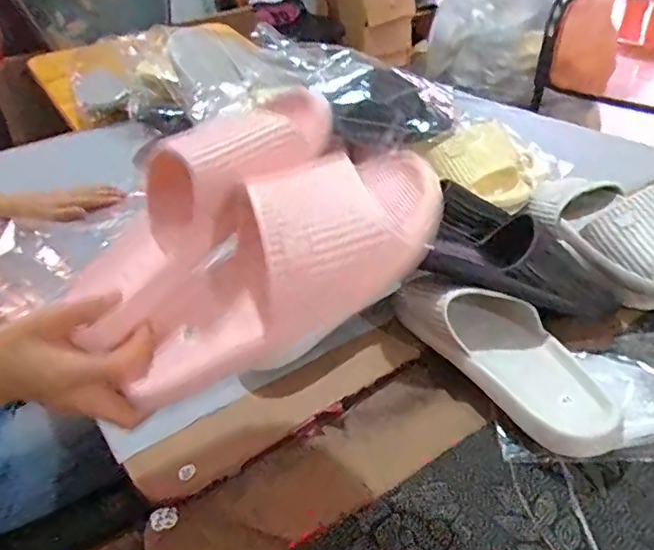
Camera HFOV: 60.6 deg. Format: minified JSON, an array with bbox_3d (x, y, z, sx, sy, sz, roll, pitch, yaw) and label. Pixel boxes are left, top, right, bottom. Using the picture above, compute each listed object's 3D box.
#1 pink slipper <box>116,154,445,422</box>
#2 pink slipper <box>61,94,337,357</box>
[{"bbox_3d":[-0.038,-0.009,0.379,0.237,0.095,0.087,-36,37,5],"label":"pink slipper"},{"bbox_3d":[-0.100,-0.058,0.415,0.233,0.069,0.088,-47,45,-4],"label":"pink slipper"}]

